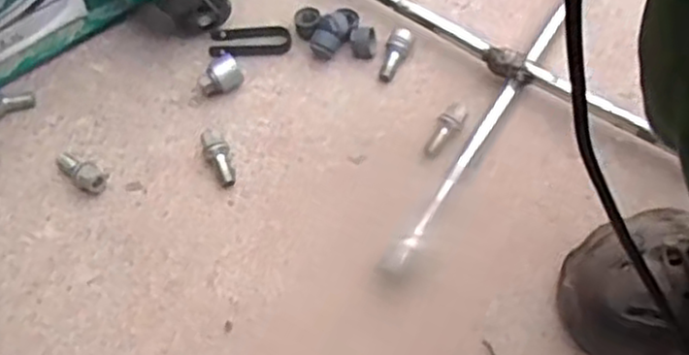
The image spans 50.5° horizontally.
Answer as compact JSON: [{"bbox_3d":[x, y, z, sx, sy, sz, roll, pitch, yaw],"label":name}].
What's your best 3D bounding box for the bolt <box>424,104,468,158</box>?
[{"bbox_3d":[0.089,-0.042,0.632,0.020,0.017,0.057,25,66,14],"label":"bolt"}]

